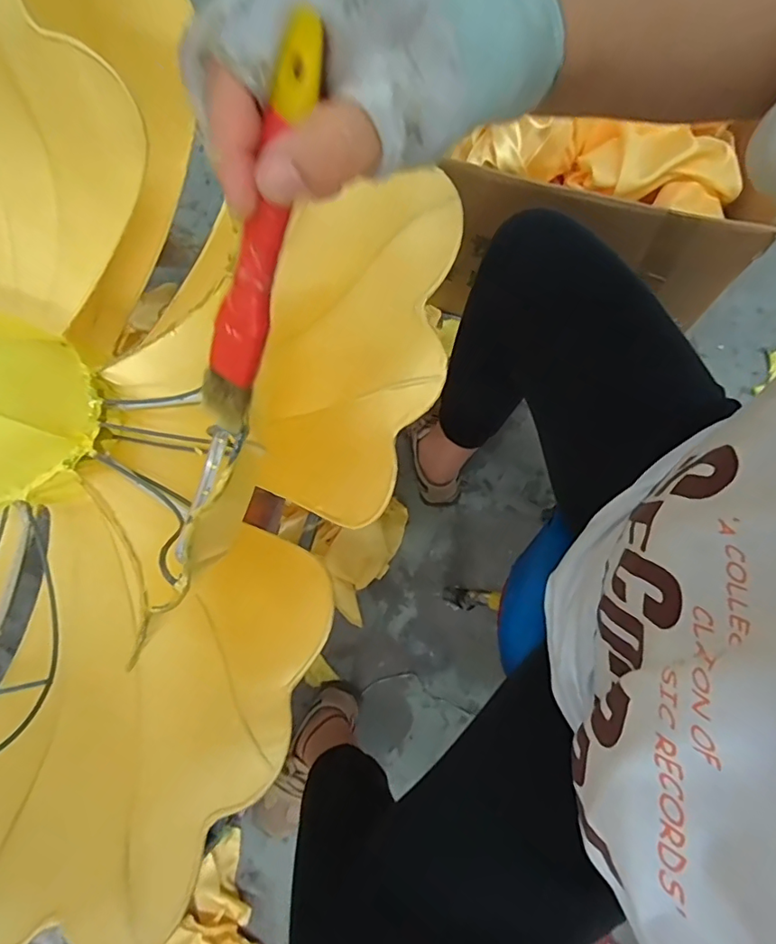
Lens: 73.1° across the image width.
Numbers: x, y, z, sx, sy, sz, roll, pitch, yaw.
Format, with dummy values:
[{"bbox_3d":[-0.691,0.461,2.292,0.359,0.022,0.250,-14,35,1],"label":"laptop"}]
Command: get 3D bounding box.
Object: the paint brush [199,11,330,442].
[{"bbox_3d":[-0.055,-0.076,0.208,0.020,0.165,0.017,41,44,12],"label":"paint brush"}]

